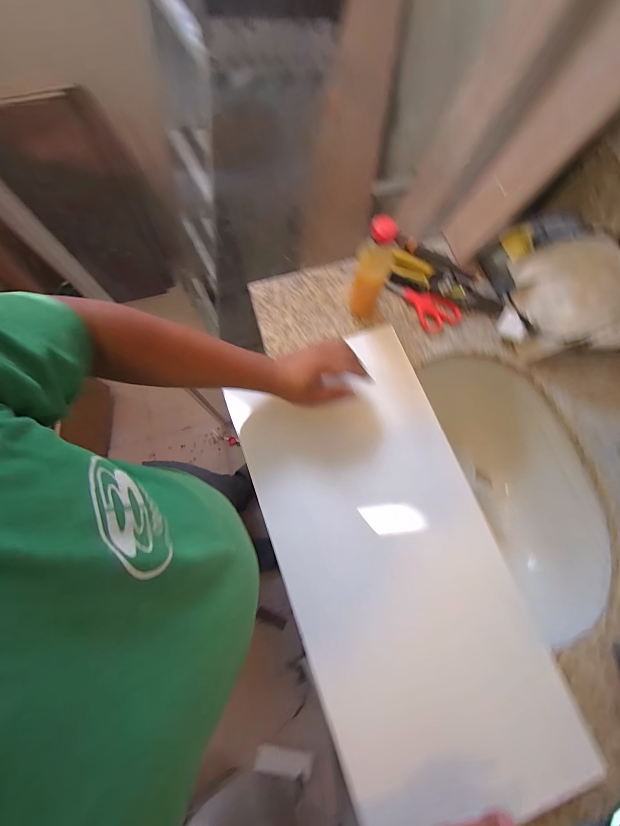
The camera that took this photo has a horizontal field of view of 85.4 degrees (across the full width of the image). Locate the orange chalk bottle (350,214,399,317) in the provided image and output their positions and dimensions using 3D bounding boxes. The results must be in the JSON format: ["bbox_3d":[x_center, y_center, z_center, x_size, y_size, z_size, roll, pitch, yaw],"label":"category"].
[{"bbox_3d":[0.092,-0.212,0.520,0.058,0.180,0.048,16,75,3],"label":"orange chalk bottle"}]

